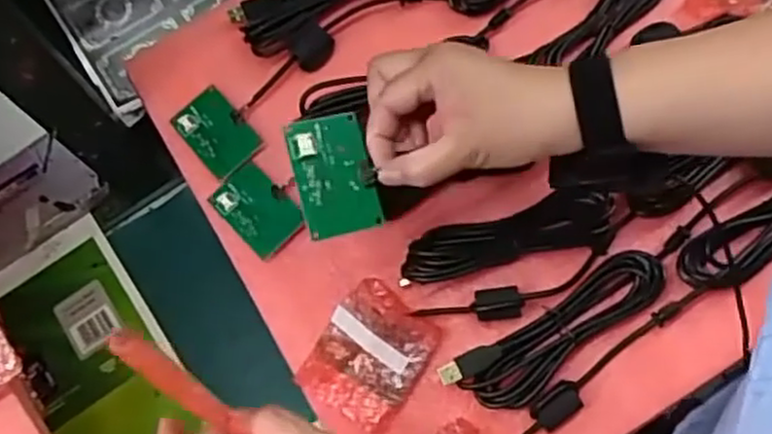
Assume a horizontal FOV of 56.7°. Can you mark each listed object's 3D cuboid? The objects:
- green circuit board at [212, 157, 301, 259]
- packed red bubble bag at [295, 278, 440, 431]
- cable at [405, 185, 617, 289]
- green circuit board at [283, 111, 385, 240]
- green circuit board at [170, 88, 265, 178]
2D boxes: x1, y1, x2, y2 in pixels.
[{"bbox_3d":[-0.094,-0.006,0.526,0.044,0.004,0.067,-44,74,-11],"label":"green circuit board"},{"bbox_3d":[-0.011,0.090,0.473,0.071,0.023,0.084,33,75,14],"label":"packed red bubble bag"},{"bbox_3d":[0.083,0.013,0.495,0.148,0.019,0.044,-10,70,0],"label":"cable"},{"bbox_3d":[-0.029,-0.025,0.411,0.044,0.007,0.068,-14,82,-16],"label":"green circuit board"},{"bbox_3d":[-0.129,-0.065,0.546,0.042,0.008,0.070,-40,73,-11],"label":"green circuit board"}]

